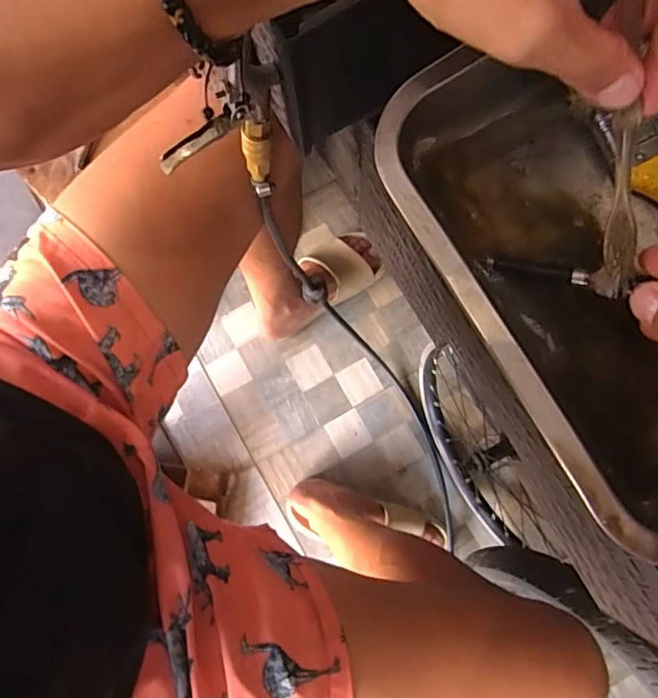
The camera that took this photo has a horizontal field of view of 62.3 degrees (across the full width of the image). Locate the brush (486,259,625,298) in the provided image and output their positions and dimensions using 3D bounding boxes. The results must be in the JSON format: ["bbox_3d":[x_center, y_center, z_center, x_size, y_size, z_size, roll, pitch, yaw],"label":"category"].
[{"bbox_3d":[0.109,-0.037,0.265,0.062,0.008,0.009,19,78,34],"label":"brush"}]

